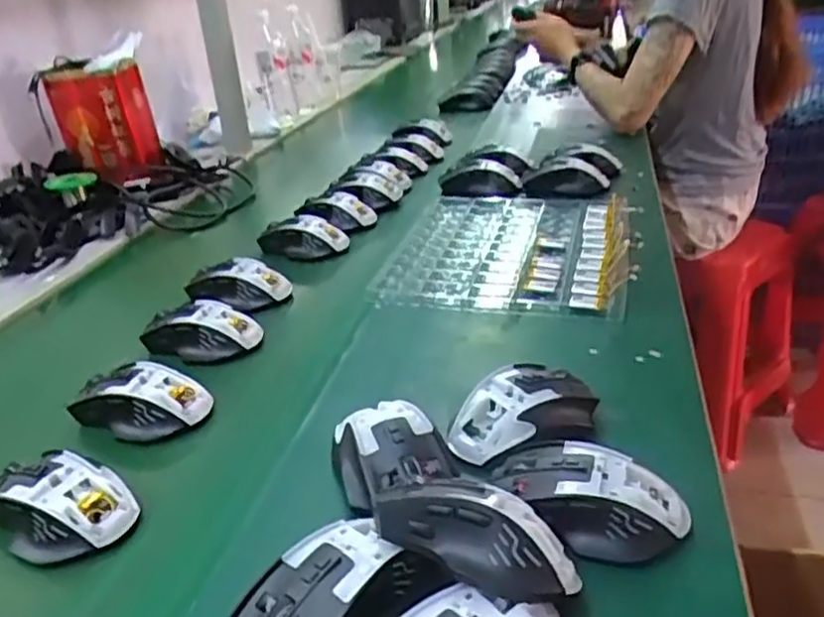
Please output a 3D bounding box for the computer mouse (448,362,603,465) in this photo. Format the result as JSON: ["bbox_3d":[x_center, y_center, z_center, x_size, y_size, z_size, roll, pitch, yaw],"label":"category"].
[{"bbox_3d":[0.082,0.076,0.505,0.109,0.039,0.074,-24,35,-37],"label":"computer mouse"}]

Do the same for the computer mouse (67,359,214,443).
[{"bbox_3d":[-0.220,0.075,0.578,0.098,0.038,0.070,11,30,23],"label":"computer mouse"}]

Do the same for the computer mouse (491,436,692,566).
[{"bbox_3d":[0.103,0.113,0.428,0.114,0.038,0.063,12,30,24],"label":"computer mouse"}]

